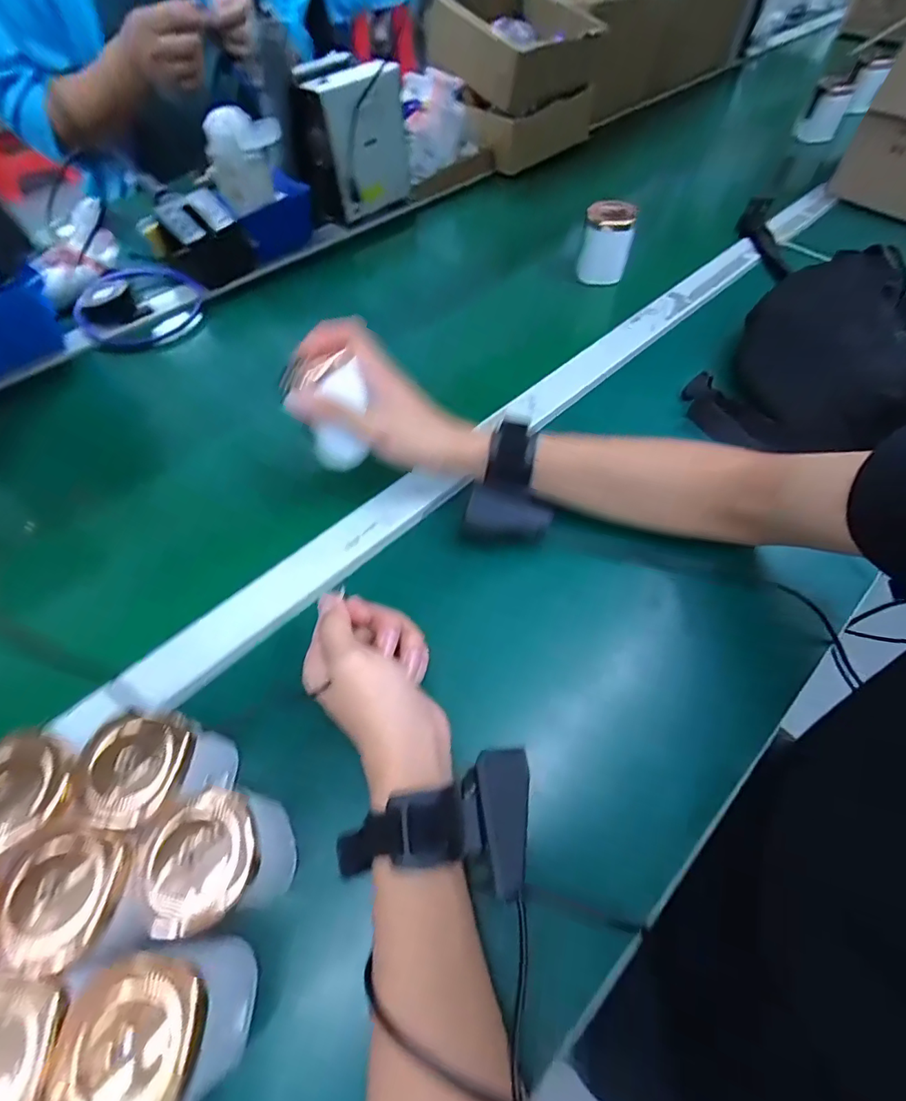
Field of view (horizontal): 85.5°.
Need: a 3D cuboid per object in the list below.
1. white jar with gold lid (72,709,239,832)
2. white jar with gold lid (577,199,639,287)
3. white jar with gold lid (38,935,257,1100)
[{"bbox_3d":[-0.164,0.124,0.275,0.056,0.058,0.054,0,58,0],"label":"white jar with gold lid"},{"bbox_3d":[0.184,-0.372,0.594,0.056,0.074,0.047,7,59,4],"label":"white jar with gold lid"},{"bbox_3d":[-0.132,0.220,0.223,0.056,0.067,0.064,-9,59,-6],"label":"white jar with gold lid"}]

